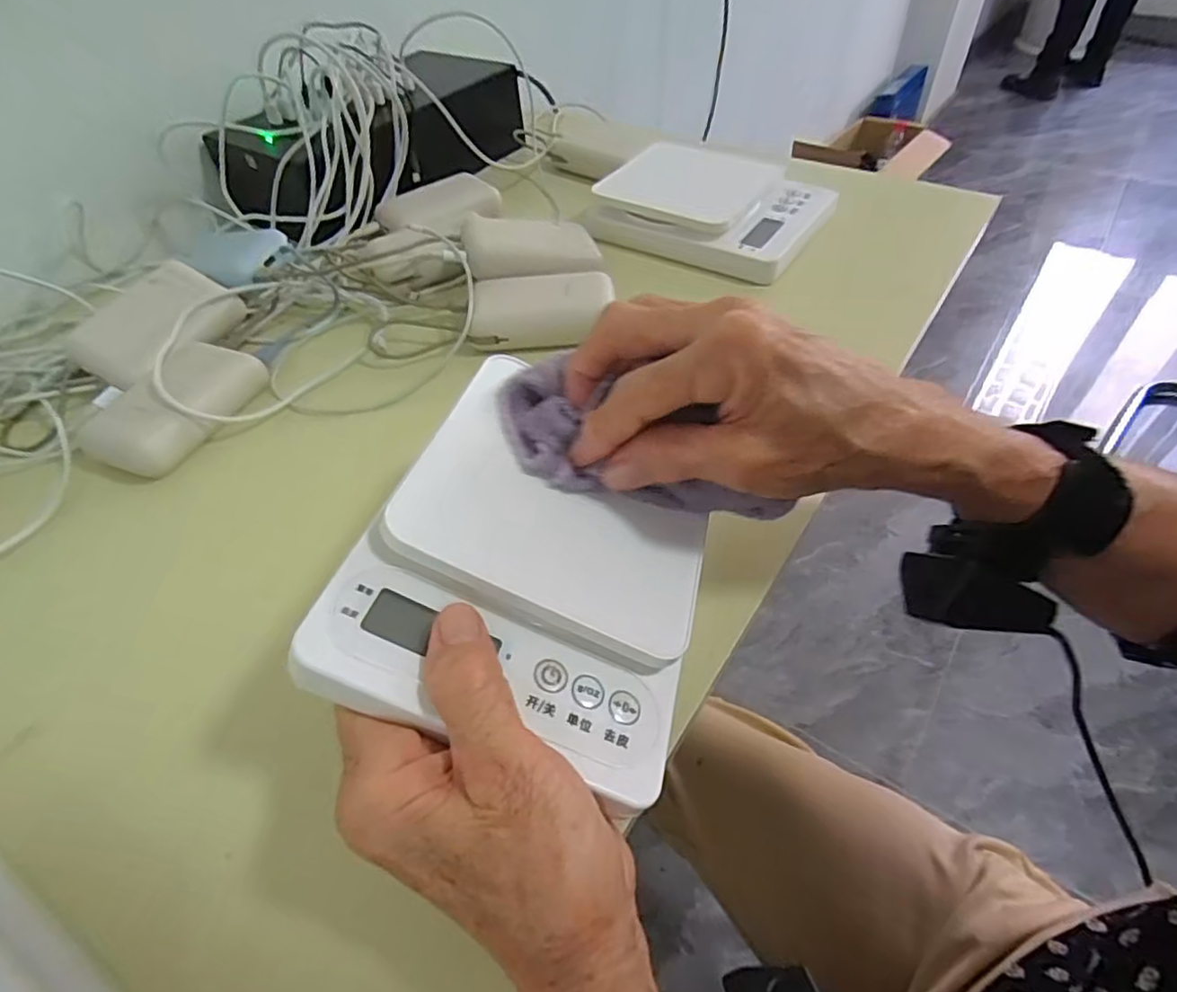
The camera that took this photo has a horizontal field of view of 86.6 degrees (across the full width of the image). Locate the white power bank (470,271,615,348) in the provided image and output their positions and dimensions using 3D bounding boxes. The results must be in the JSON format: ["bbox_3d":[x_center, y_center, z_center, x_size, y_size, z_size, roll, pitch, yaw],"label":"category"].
[{"bbox_3d":[-0.032,-0.134,0.441,0.094,0.028,0.060,-3,49,2],"label":"white power bank"}]

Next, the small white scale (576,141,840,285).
[{"bbox_3d":[0.103,-0.239,0.509,0.169,0.035,0.134,26,56,24],"label":"small white scale"}]

